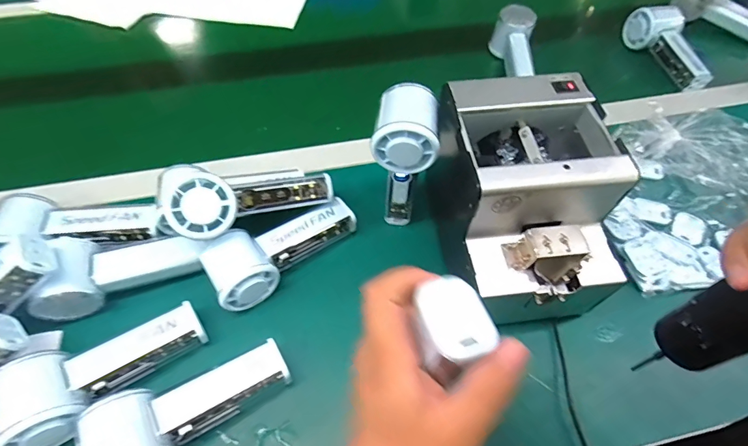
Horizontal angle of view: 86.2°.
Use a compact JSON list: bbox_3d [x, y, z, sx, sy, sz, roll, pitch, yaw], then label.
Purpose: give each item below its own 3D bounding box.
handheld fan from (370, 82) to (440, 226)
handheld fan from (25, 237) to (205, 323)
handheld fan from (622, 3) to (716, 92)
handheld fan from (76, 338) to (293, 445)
[{"bbox_3d":[0.028,-0.056,0.387,0.055,0.145,0.059,5,56,2],"label":"handheld fan"},{"bbox_3d":[-0.250,0.039,0.389,0.141,0.057,0.057,-19,57,-32],"label":"handheld fan"},{"bbox_3d":[0.446,-0.265,0.597,0.062,0.052,0.150,-13,57,-9],"label":"handheld fan"},{"bbox_3d":[-0.140,0.152,0.318,0.147,0.048,0.065,-21,59,-14],"label":"handheld fan"}]

